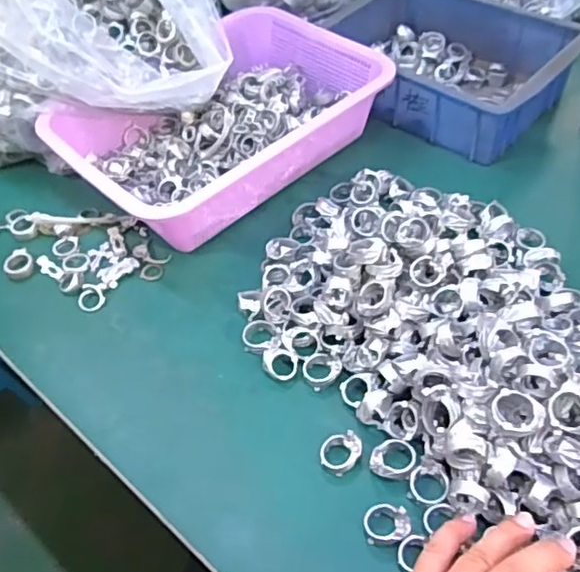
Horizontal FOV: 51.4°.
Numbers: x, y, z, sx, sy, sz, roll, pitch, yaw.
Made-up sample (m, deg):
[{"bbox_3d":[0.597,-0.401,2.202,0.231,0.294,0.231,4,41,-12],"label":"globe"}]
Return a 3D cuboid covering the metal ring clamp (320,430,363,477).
[{"bbox_3d":[0.035,0.113,0.412,0.029,0.007,0.024,-44,67,-7],"label":"metal ring clamp"}]

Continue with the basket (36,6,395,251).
[{"bbox_3d":[-0.063,-0.163,0.606,0.223,0.076,0.312,34,62,28],"label":"basket"}]

